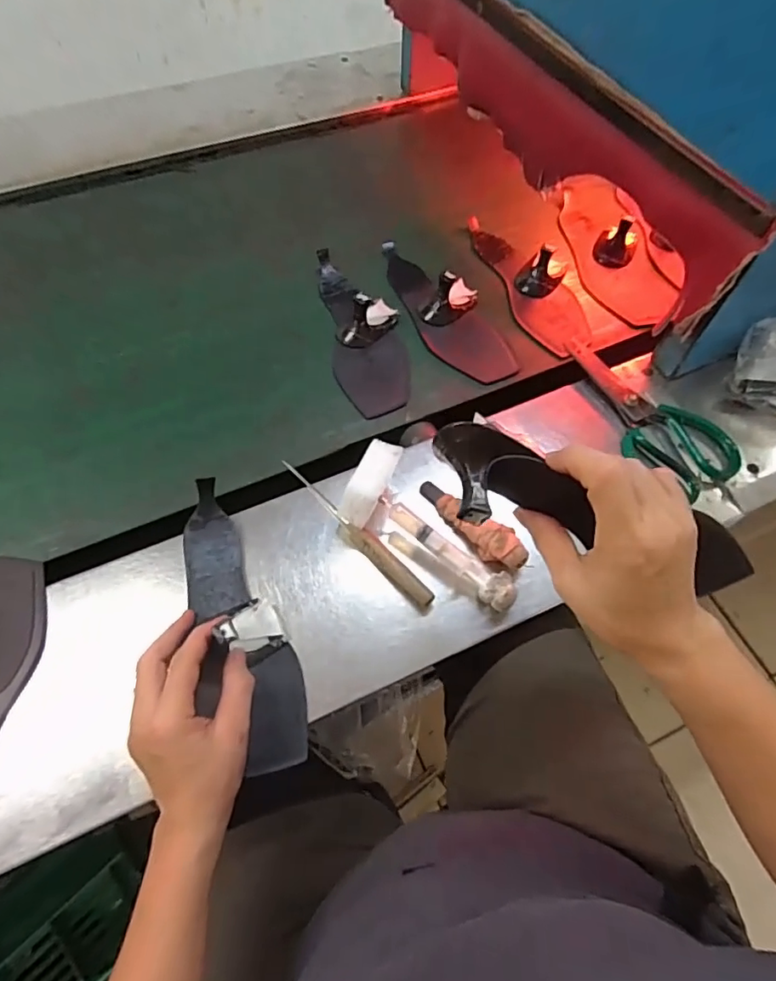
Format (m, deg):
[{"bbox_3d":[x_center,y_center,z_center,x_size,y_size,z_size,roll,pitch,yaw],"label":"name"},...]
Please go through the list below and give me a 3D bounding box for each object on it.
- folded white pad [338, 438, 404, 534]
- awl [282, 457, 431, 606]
[{"bbox_3d":[-0.013,-0.002,0.470,0.034,0.073,0.069,20,64,10],"label":"folded white pad"},{"bbox_3d":[-0.033,0.035,0.473,0.016,0.023,0.190,-41,69,-20],"label":"awl"}]

